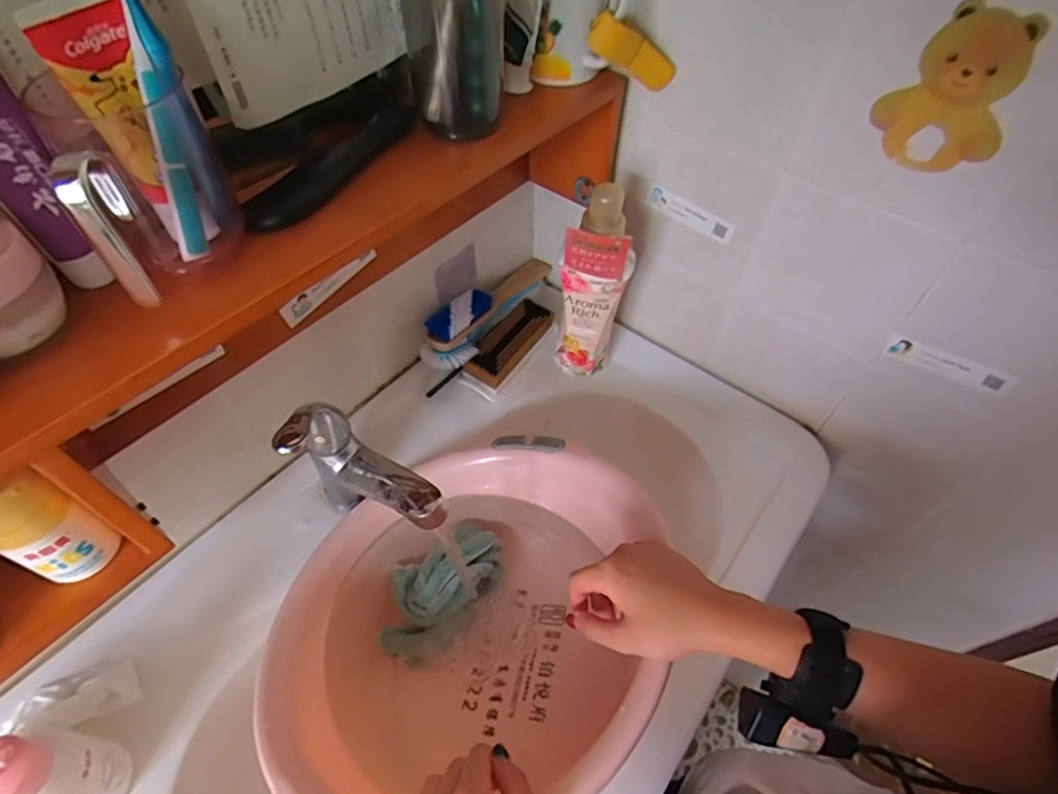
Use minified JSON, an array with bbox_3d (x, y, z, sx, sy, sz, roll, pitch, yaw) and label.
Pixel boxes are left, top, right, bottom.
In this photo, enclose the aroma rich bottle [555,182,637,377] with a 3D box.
[{"bbox_3d":[0.076,-0.119,0.646,0.071,0.245,0.052,21,55,14],"label":"aroma rich bottle"}]

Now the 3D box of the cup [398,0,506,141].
[{"bbox_3d":[-0.057,-0.268,0.434,0.072,0.103,0.066,-1,53,-2],"label":"cup"}]

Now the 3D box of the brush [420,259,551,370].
[{"bbox_3d":[-0.045,-0.120,0.742,0.048,0.080,0.245,25,45,20],"label":"brush"}]

